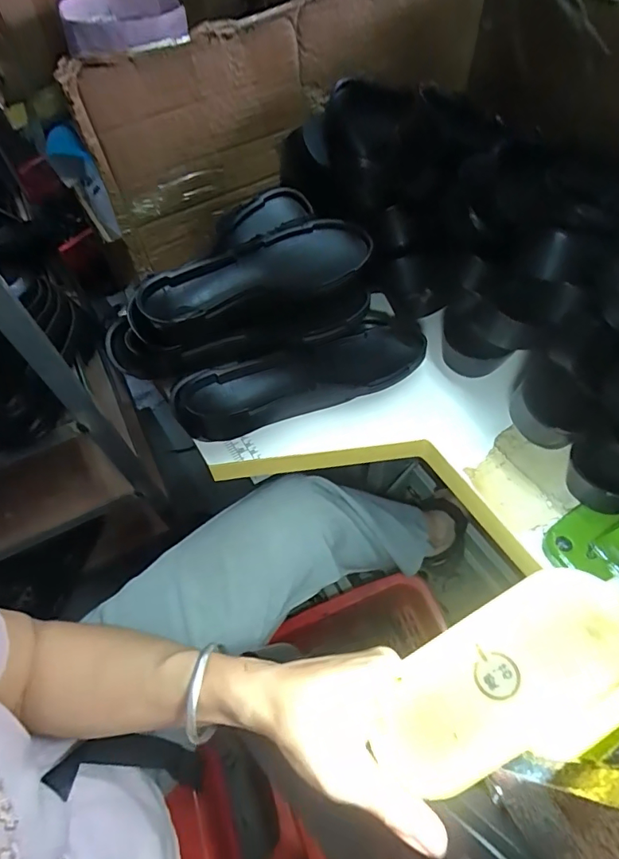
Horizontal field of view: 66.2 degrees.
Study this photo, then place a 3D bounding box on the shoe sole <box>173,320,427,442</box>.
[{"bbox_3d":[-0.007,-0.062,0.503,0.271,0.050,0.096,-17,60,-7],"label":"shoe sole"}]

